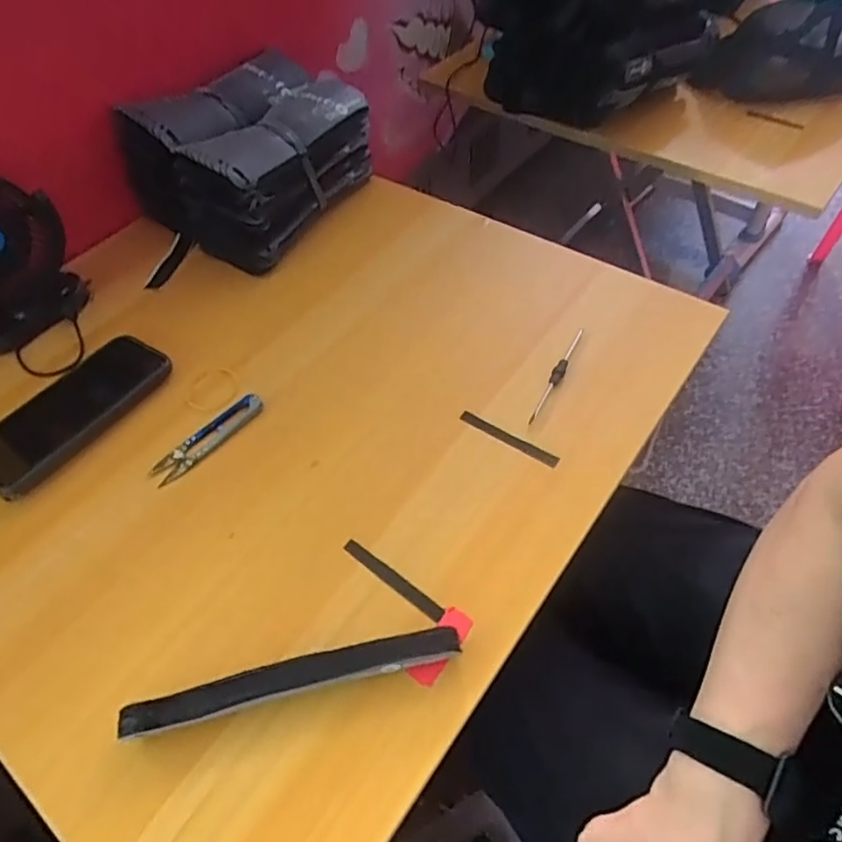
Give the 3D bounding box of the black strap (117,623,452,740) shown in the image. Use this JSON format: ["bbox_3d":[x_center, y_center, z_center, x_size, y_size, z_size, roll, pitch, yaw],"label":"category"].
[{"bbox_3d":[-0.074,0.156,0.355,0.195,0.028,0.020,-12,55,-5],"label":"black strap"}]

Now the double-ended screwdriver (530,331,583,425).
[{"bbox_3d":[0.112,-0.038,0.485,0.009,0.011,0.104,23,59,18],"label":"double-ended screwdriver"}]

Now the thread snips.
[{"bbox_3d":[-0.170,0.012,0.472,0.027,0.004,0.101,37,64,25],"label":"thread snips"}]

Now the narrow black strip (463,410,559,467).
[{"bbox_3d":[0.068,0.013,0.459,0.084,0.004,0.011,28,61,21],"label":"narrow black strip"}]

